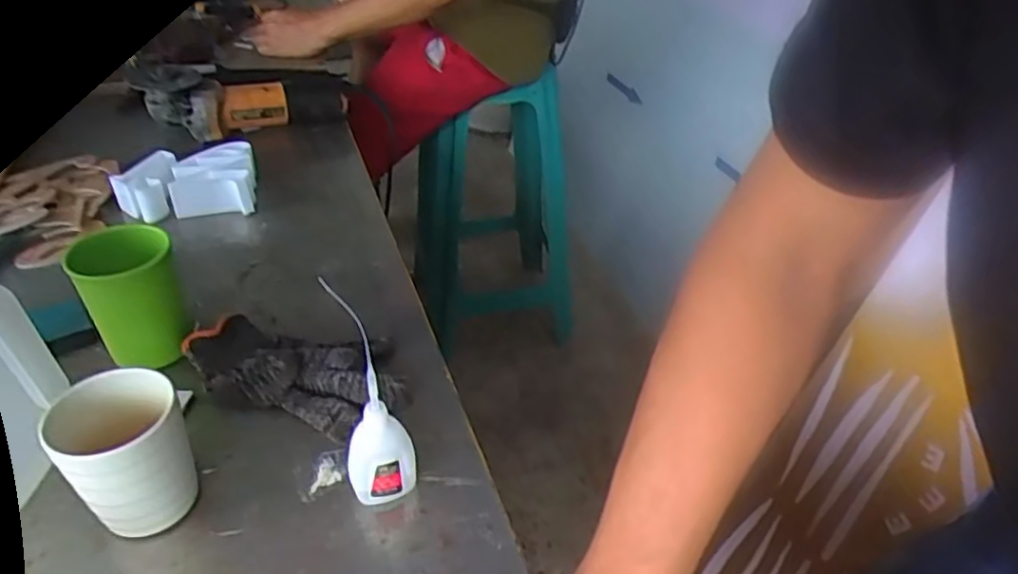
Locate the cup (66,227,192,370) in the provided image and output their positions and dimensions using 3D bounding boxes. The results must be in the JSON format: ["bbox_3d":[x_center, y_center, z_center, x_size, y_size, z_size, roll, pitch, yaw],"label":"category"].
[{"bbox_3d":[-0.301,0.010,0.539,0.067,0.099,0.062,2,36,-1],"label":"cup"}]

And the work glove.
[{"bbox_3d":[-0.171,0.060,0.542,0.183,0.035,0.100,14,37,15],"label":"work glove"}]

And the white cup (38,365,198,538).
[{"bbox_3d":[-0.242,0.109,0.428,0.072,0.093,0.074,2,36,-1],"label":"white cup"}]

